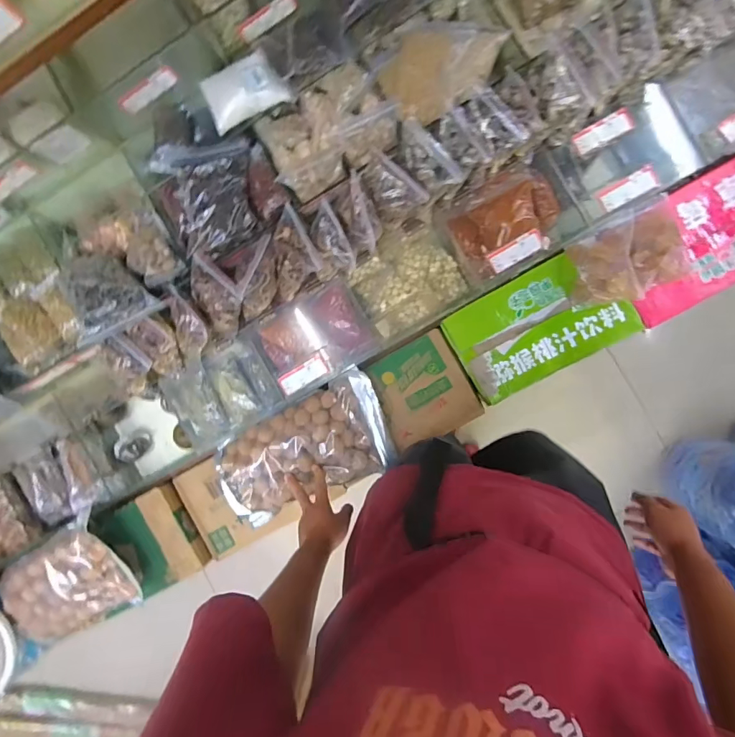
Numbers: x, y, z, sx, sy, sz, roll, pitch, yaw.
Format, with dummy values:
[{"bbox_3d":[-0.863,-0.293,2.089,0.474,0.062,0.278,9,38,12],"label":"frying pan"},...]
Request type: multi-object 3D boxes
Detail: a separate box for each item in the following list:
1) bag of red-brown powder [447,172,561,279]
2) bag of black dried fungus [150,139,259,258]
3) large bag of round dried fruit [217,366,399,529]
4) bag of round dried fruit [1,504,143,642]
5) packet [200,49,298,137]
[{"bbox_3d":[0.249,-0.258,0.770,0.193,0.066,0.145,-26,89,7],"label":"bag of red-brown powder"},{"bbox_3d":[-0.253,-0.277,0.702,0.137,0.052,0.161,-14,90,7],"label":"bag of black dried fungus"},{"bbox_3d":[-0.121,0.161,0.823,0.335,0.042,0.188,-27,88,7],"label":"large bag of round dried fruit"},{"bbox_3d":[-0.617,0.438,0.877,0.296,0.069,0.209,-31,88,7],"label":"bag of round dried fruit"},{"bbox_3d":[-0.188,-0.423,0.659,0.121,0.030,0.075,-27,88,7],"label":"packet"}]

